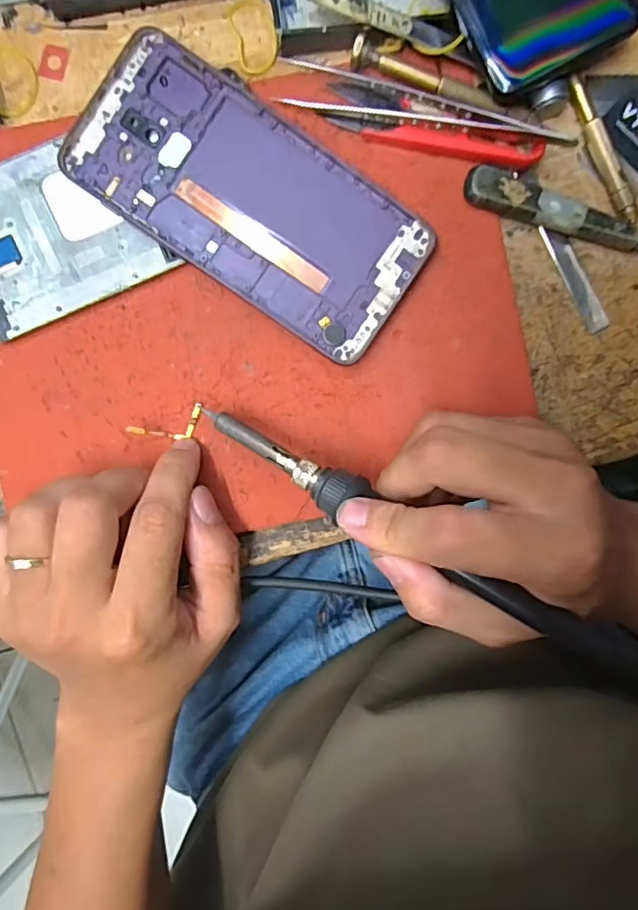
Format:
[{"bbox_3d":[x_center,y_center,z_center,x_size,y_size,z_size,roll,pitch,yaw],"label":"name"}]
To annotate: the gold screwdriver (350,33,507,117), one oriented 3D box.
[{"bbox_3d":[0.050,-0.170,0.241,0.073,0.007,0.015,16,93,-4],"label":"gold screwdriver"}]

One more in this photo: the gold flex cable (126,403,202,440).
[{"bbox_3d":[-0.071,-0.013,0.252,0.034,0.008,0.014,-15,95,-18],"label":"gold flex cable"}]

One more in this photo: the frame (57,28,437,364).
[{"bbox_3d":[-0.028,-0.115,0.244,0.157,0.009,0.079,34,91,-5],"label":"frame"}]

